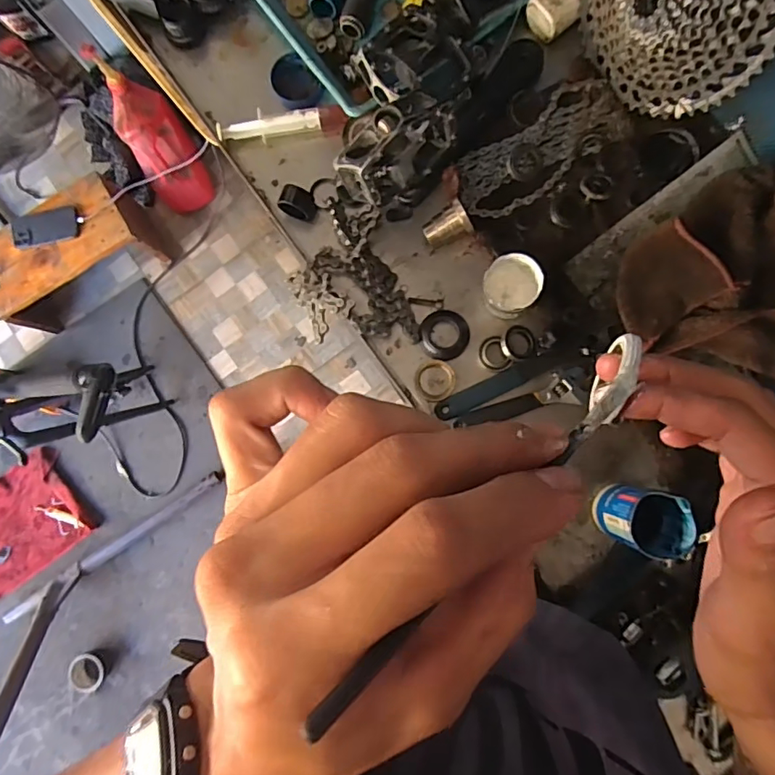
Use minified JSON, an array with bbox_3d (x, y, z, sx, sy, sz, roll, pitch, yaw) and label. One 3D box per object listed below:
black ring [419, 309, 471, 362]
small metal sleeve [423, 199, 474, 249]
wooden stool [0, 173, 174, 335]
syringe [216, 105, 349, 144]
[{"bbox_3d":[0.058,-0.053,0.521,0.048,0.004,0.050,0,85,3],"label":"black ring"},{"bbox_3d":[0.058,-0.161,0.507,0.044,0.035,0.029,-14,84,2],"label":"small metal sleeve"},{"bbox_3d":[-0.829,-0.344,1.350,0.425,0.265,0.205,-33,84,0],"label":"wooden stool"},{"bbox_3d":[-0.109,-0.275,0.541,0.134,0.028,0.025,-6,85,2],"label":"syringe"}]

